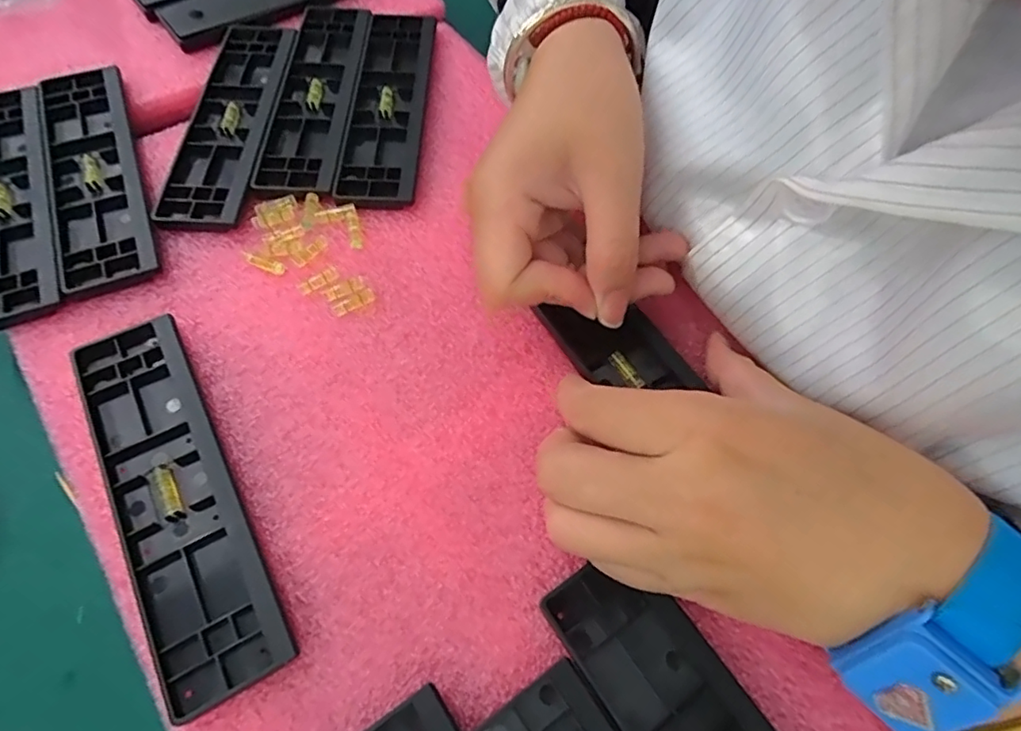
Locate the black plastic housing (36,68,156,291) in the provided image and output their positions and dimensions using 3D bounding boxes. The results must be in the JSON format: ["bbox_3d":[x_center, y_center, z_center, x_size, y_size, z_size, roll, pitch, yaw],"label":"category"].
[{"bbox_3d":[-0.219,-0.103,0.294,0.042,0.008,0.157,-20,65,-12],"label":"black plastic housing"}]

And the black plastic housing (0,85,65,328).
[{"bbox_3d":[-0.258,-0.085,0.282,0.045,0.009,0.160,-20,65,-12],"label":"black plastic housing"}]

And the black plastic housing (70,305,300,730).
[{"bbox_3d":[-0.133,0.049,0.221,0.045,0.009,0.159,-27,66,-15],"label":"black plastic housing"}]

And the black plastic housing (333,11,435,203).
[{"bbox_3d":[-0.071,-0.156,0.330,0.042,0.007,0.157,2,62,-1],"label":"black plastic housing"}]

